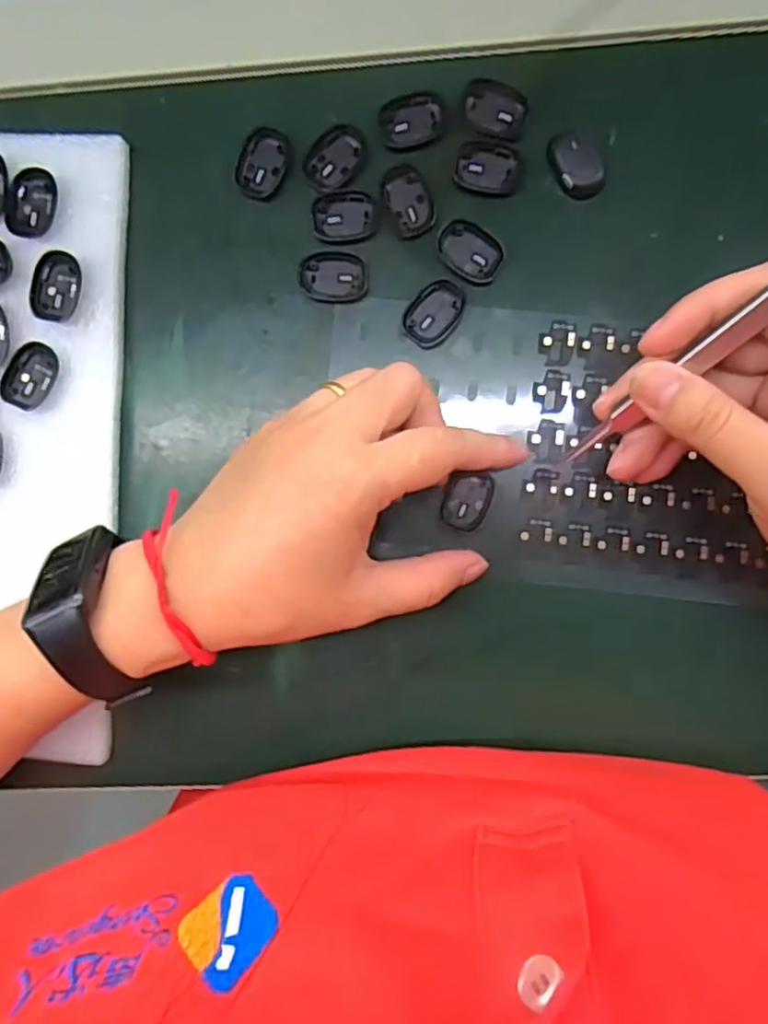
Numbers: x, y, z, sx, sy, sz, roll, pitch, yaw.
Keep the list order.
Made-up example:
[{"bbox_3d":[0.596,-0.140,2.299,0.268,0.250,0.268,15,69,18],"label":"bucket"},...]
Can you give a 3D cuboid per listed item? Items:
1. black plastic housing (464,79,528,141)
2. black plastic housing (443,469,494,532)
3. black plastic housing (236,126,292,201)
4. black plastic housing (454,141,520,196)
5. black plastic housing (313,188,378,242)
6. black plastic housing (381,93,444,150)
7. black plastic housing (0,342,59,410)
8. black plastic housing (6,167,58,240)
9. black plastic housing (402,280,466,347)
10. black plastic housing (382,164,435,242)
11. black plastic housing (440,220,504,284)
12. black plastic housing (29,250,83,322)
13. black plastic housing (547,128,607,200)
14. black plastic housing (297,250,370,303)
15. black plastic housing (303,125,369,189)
[{"bbox_3d":[0.045,-0.163,0.275,0.026,0.004,0.021,13,94,1],"label":"black plastic housing"},{"bbox_3d":[0.035,-0.005,0.282,0.019,0.004,0.026,16,94,1],"label":"black plastic housing"},{"bbox_3d":[-0.050,-0.144,0.280,0.020,0.004,0.028,22,94,1],"label":"black plastic housing"},{"bbox_3d":[0.042,-0.140,0.276,0.025,0.004,0.020,8,94,2],"label":"black plastic housing"},{"bbox_3d":[-0.017,-0.122,0.281,0.025,0.004,0.021,2,93,2],"label":"black plastic housing"},{"bbox_3d":[0.012,-0.160,0.277,0.025,0.004,0.020,-14,93,3],"label":"black plastic housing"},{"bbox_3d":[-0.146,-0.056,0.279,0.019,0.004,0.027,31,94,0],"label":"black plastic housing"},{"bbox_3d":[-0.144,-0.126,0.278,0.021,0.004,0.028,15,94,1],"label":"black plastic housing"},{"bbox_3d":[0.021,-0.082,0.280,0.020,0.005,0.028,37,94,0],"label":"black plastic housing"},{"bbox_3d":[0.010,-0.128,0.279,0.018,0.004,0.030,-19,92,3],"label":"black plastic housing"},{"bbox_3d":[0.035,-0.107,0.278,0.029,0.004,0.021,36,94,0],"label":"black plastic housing"},{"bbox_3d":[-0.134,-0.092,0.277,0.019,0.004,0.027,24,94,1],"label":"black plastic housing"},{"bbox_3d":[0.078,-0.141,0.275,0.018,0.005,0.028,-22,92,3],"label":"black plastic housing"},{"bbox_3d":[-0.021,-0.098,0.282,0.028,0.004,0.020,9,94,2],"label":"black plastic housing"},{"bbox_3d":[-0.020,-0.146,0.279,0.021,0.004,0.028,40,94,0],"label":"black plastic housing"}]

